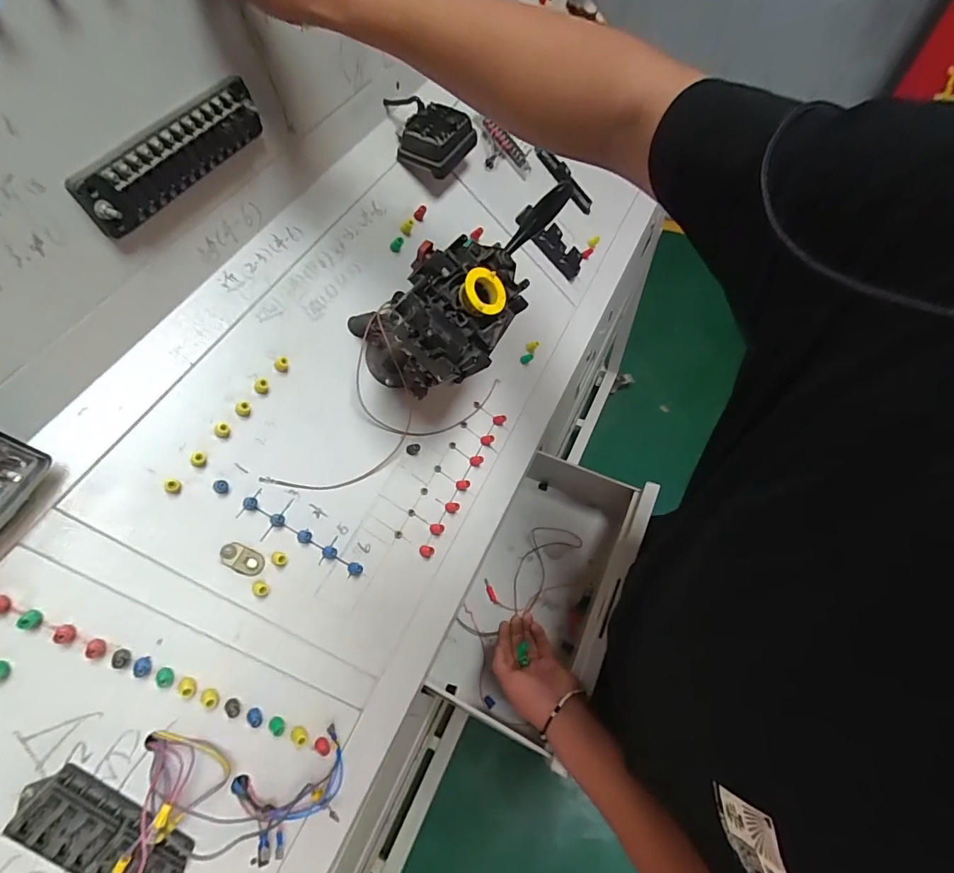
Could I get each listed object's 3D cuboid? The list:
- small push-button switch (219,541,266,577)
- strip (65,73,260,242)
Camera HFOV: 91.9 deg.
[{"bbox_3d":[-0.237,0.124,0.467,0.043,0.011,0.025,35,64,-20],"label":"small push-button switch"},{"bbox_3d":[-0.265,-0.256,0.412,0.019,0.048,0.192,23,63,17],"label":"strip"}]

